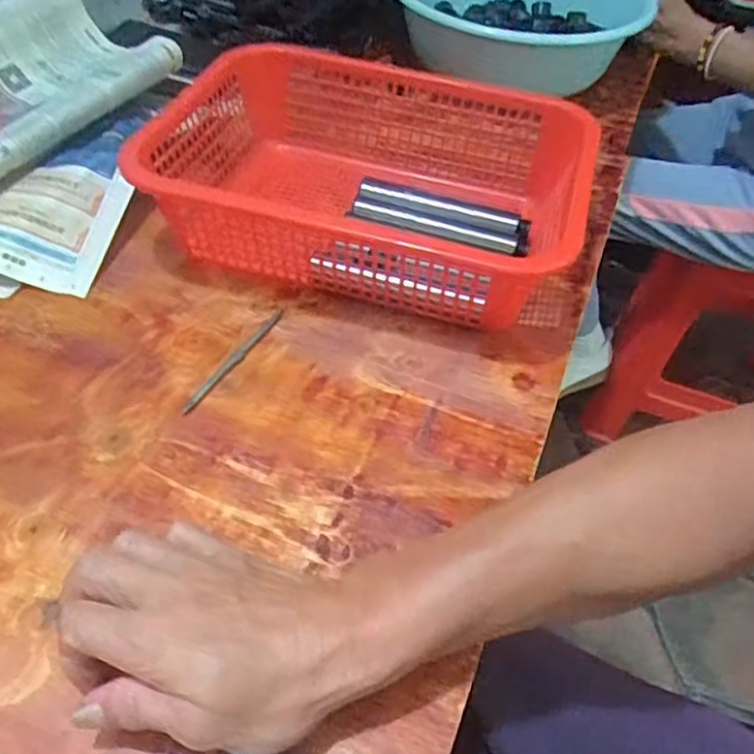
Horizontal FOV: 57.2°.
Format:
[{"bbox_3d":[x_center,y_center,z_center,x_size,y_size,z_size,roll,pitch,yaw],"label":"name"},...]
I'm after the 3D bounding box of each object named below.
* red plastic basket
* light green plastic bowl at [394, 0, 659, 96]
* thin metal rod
[{"bbox_3d":[-0.014,-0.161,0.580,0.335,0.101,0.244,15,48,8],"label":"red plastic basket"},{"bbox_3d":[0.164,-0.429,0.818,0.287,0.098,0.282,24,50,15],"label":"light green plastic bowl"},{"bbox_3d":[-0.101,-0.013,0.490,0.009,0.004,0.110,27,51,18],"label":"thin metal rod"}]

